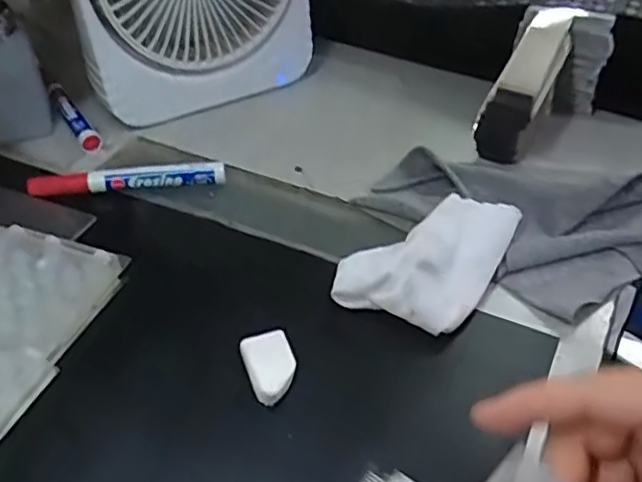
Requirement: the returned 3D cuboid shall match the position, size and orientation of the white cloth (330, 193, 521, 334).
[{"bbox_3d":[0.069,0.007,0.410,0.075,0.032,0.113,20,44,22],"label":"white cloth"}]

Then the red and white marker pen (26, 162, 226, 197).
[{"bbox_3d":[-0.140,-0.044,0.487,0.139,0.017,0.017,-3,40,-3],"label":"red and white marker pen"}]

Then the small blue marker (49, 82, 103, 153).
[{"bbox_3d":[-0.210,-0.104,0.561,0.014,0.019,0.100,-24,46,-26],"label":"small blue marker"}]

